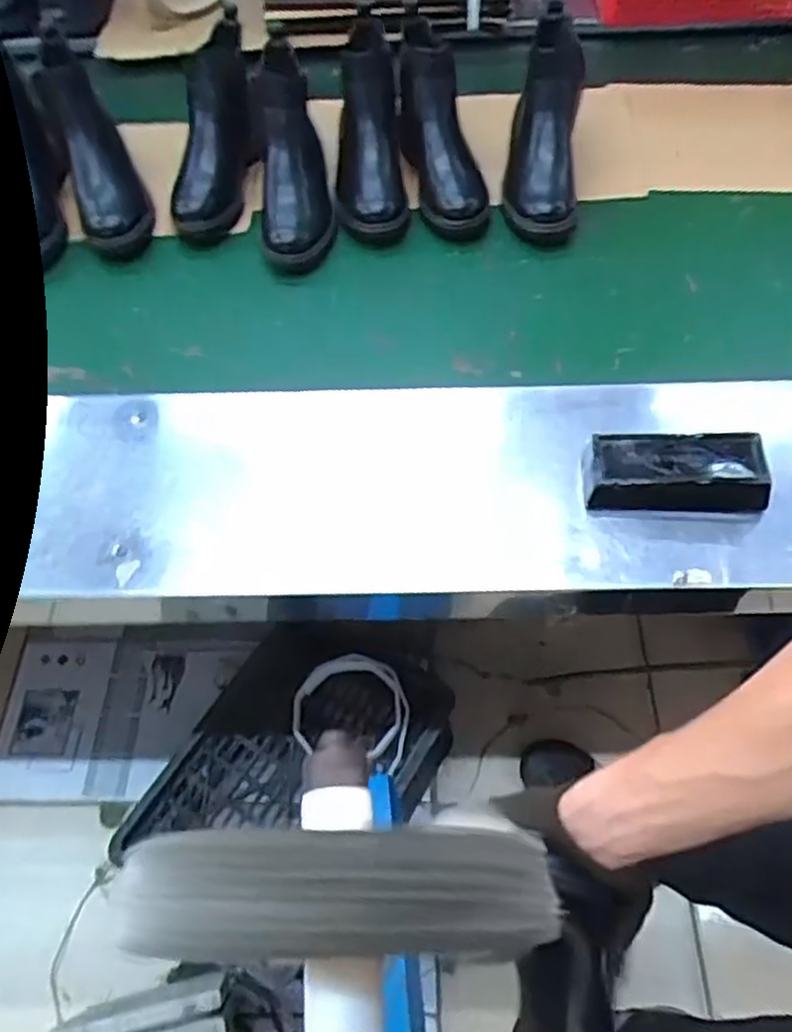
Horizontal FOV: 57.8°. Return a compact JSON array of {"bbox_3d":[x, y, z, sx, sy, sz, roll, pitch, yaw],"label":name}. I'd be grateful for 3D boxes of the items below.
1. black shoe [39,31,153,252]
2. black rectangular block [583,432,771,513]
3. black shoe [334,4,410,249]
[{"bbox_3d":[-0.371,-0.448,0.889,0.081,0.080,0.244,-19,97,-12],"label":"black shoe"},{"bbox_3d":[0.254,-0.040,0.658,0.158,0.049,0.063,2,57,4],"label":"black rectangular block"},{"bbox_3d":[-0.038,-0.487,0.918,0.090,0.179,0.264,-5,57,-1],"label":"black shoe"}]

